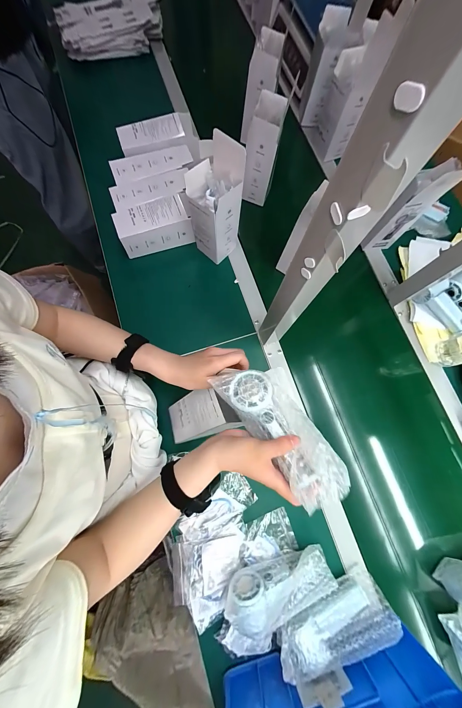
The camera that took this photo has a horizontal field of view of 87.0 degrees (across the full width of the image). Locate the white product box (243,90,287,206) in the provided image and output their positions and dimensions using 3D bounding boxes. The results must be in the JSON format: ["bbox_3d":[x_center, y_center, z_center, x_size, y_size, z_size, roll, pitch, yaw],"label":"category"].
[{"bbox_3d":[0.073,-0.466,0.580,0.064,0.194,0.089,14,76,2],"label":"white product box"}]

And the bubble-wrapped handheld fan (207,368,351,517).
[{"bbox_3d":[0.061,0.085,0.302,0.076,0.047,0.184,-35,59,-9],"label":"bubble-wrapped handheld fan"}]

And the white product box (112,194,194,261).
[{"bbox_3d":[-0.176,-0.307,0.586,0.181,0.069,0.081,-18,78,-6],"label":"white product box"}]

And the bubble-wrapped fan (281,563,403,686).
[{"bbox_3d":[0.176,0.463,0.417,0.198,0.067,0.074,-24,78,-7],"label":"bubble-wrapped fan"}]

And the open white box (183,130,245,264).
[{"bbox_3d":[-0.038,-0.301,0.505,0.102,0.233,0.069,33,78,6],"label":"open white box"}]

